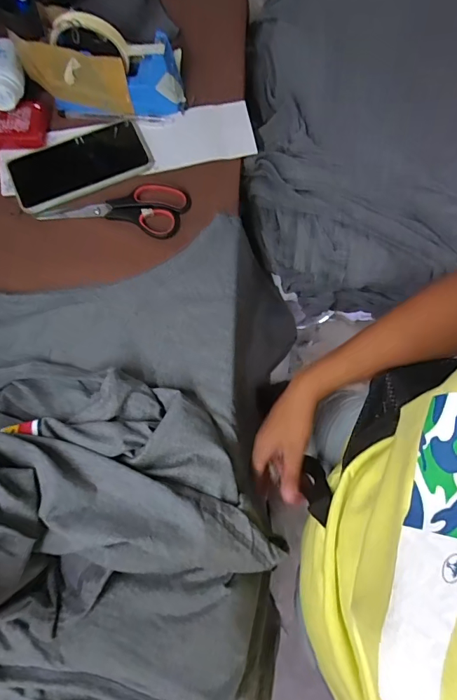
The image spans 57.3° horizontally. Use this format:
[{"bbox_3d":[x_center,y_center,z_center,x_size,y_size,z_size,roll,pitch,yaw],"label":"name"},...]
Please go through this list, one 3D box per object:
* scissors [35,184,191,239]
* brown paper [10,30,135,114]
[{"bbox_3d":[-0.138,-0.176,0.507,0.175,0.006,0.065,7,77,3],"label":"scissors"},{"bbox_3d":[-0.183,-0.327,0.500,0.128,0.073,0.015,8,73,-7],"label":"brown paper"}]

